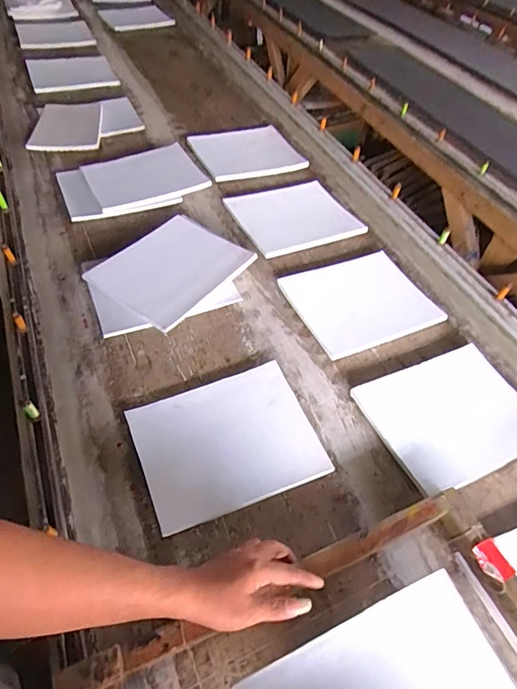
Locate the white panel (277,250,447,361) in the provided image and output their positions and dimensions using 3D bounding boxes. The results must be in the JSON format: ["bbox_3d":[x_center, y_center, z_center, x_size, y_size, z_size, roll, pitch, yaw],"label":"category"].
[{"bbox_3d":[0.212,-0.093,0.915,0.269,0.018,0.222,-19,56,-16],"label":"white panel"}]

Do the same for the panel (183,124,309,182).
[{"bbox_3d":[-0.041,-0.549,1.246,0.265,0.034,0.251,-19,56,-16],"label":"panel"}]

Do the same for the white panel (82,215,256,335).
[{"bbox_3d":[-0.174,-0.155,0.879,0.217,0.020,0.272,35,56,17],"label":"white panel"}]

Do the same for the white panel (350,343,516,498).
[{"bbox_3d":[0.329,0.117,0.748,0.268,0.010,0.213,-19,55,-17],"label":"white panel"}]

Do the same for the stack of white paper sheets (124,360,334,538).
[{"bbox_3d":[-0.051,0.153,0.701,0.269,0.016,0.216,-18,56,-15],"label":"stack of white paper sheets"}]

